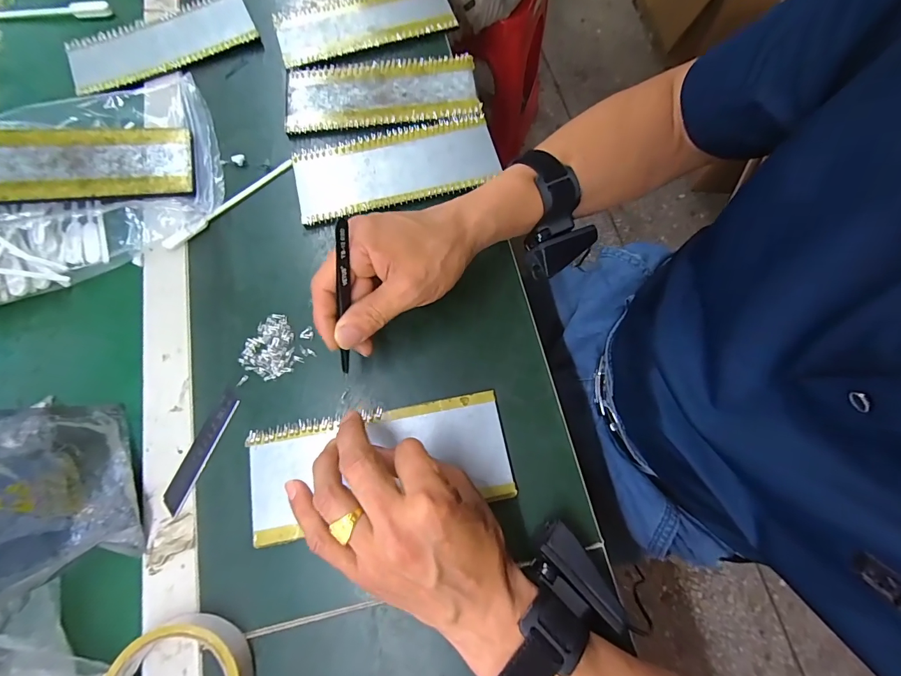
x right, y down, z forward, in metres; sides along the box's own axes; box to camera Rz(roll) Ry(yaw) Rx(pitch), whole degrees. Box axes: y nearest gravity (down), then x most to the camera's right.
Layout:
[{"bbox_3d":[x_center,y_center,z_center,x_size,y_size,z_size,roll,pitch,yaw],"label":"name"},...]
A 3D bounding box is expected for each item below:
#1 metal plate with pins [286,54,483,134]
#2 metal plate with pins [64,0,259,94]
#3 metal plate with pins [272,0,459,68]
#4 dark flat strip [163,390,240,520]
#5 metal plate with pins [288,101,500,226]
[{"bbox_3d":[-0.074,-0.263,0.415,0.199,0.012,0.085,-6,75,-2],"label":"metal plate with pins"},{"bbox_3d":[-0.321,-0.333,0.436,0.195,0.008,0.088,-22,76,-6],"label":"metal plate with pins"},{"bbox_3d":[-0.098,-0.362,0.443,0.196,0.008,0.081,-15,75,-4],"label":"metal plate with pins"},{"bbox_3d":[-0.201,0.090,0.315,0.017,0.004,0.095,21,76,5],"label":"dark flat strip"},{"bbox_3d":[-0.054,-0.170,0.387,0.195,0.009,0.085,-14,75,-4],"label":"metal plate with pins"}]

